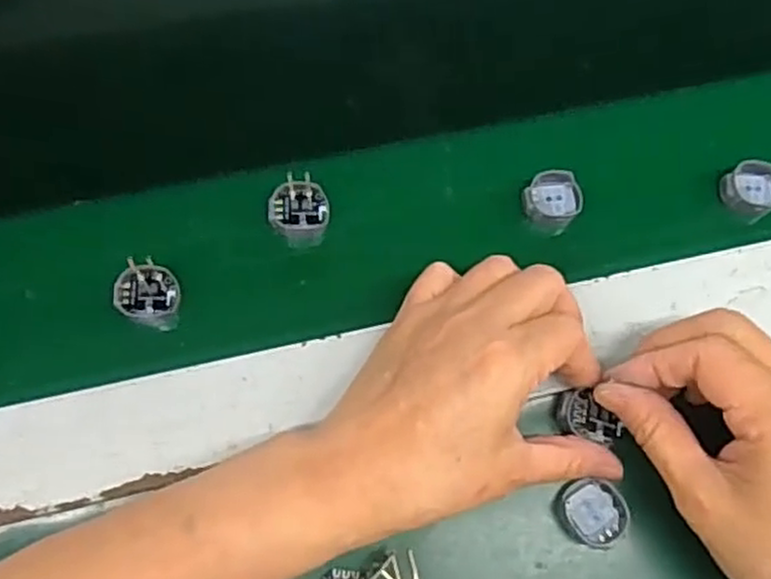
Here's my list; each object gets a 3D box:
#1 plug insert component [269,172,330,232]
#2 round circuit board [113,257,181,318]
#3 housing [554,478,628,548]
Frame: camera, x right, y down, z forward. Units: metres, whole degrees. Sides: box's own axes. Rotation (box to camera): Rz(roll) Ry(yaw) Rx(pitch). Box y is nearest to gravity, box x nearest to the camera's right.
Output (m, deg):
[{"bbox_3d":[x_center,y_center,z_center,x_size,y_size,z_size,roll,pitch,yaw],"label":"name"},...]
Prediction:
[{"bbox_3d":[-0.043,-0.043,0.363,0.029,0.007,0.028,-1,73,-5],"label":"plug insert component"},{"bbox_3d":[-0.112,0.001,0.346,0.030,0.008,0.026,33,73,6],"label":"round circuit board"},{"bbox_3d":[0.090,0.097,0.321,0.030,0.005,0.027,26,73,4],"label":"housing"}]

